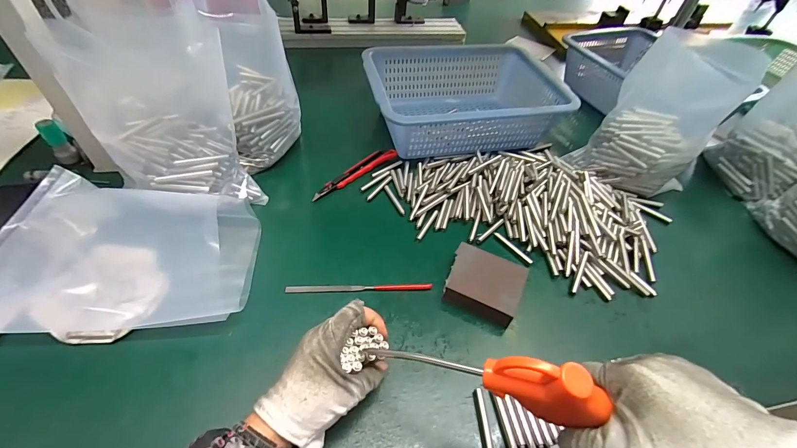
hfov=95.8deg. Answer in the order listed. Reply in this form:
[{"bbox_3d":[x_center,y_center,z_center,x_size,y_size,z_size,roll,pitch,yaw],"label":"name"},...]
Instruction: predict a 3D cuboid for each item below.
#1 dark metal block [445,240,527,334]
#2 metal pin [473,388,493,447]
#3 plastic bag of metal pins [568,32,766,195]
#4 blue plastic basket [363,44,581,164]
[{"bbox_3d":[0.095,0.067,0.398,0.077,0.024,0.071,20,48,13],"label":"dark metal block"},{"bbox_3d":[0.075,0.174,0.313,0.007,0.008,0.058,0,47,-6],"label":"metal pin"},{"bbox_3d":[0.345,-0.140,0.489,0.142,0.190,0.113,34,53,24],"label":"plastic bag of metal pins"},{"bbox_3d":[0.095,-0.222,0.618,0.297,0.089,0.222,-8,48,-13],"label":"blue plastic basket"}]

